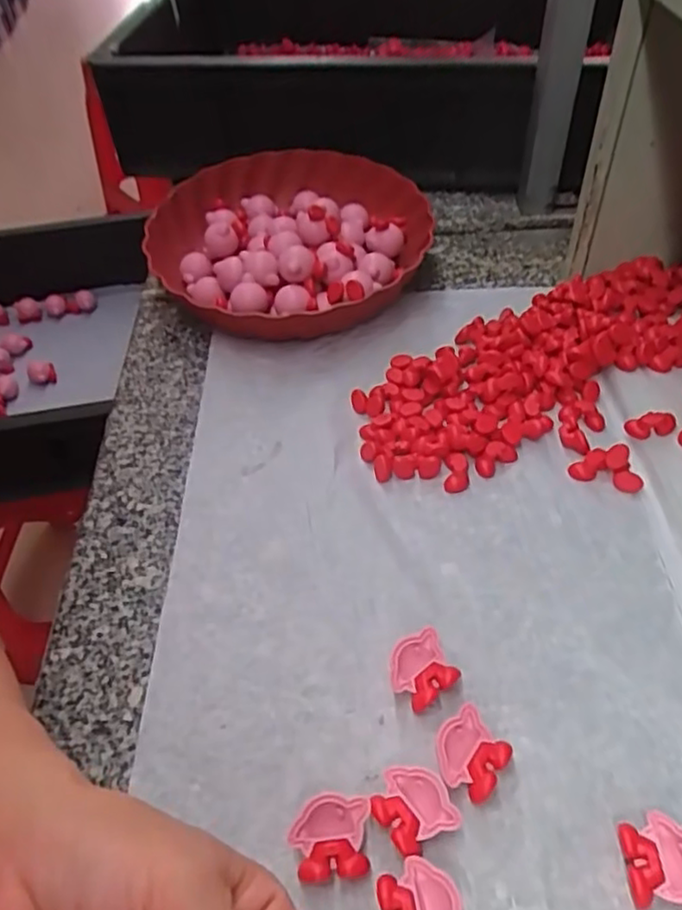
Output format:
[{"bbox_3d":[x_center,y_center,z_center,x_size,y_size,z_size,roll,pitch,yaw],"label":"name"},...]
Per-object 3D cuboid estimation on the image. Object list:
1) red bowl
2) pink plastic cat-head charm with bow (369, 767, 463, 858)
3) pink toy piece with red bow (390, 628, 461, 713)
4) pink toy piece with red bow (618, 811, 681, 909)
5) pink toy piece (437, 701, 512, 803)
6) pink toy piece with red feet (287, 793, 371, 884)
[{"bbox_3d":[-0.040,-0.192,0.587,0.218,0.063,0.231,-2,49,2],"label":"red bowl"},{"bbox_3d":[0.033,0.164,0.309,0.033,0.017,0.035,-25,52,-17],"label":"pink plastic cat-head charm with bow"},{"bbox_3d":[0.043,0.114,0.352,0.034,0.016,0.031,-32,54,-22],"label":"pink toy piece with red bow"},{"bbox_3d":[0.141,0.179,0.291,0.034,0.015,0.036,-2,49,2],"label":"pink toy piece with red bow"},{"bbox_3d":[0.063,0.146,0.323,0.033,0.017,0.036,26,56,24],"label":"pink toy piece"},{"bbox_3d":[-0.004,0.175,0.302,0.036,0.018,0.032,-7,49,-2],"label":"pink toy piece with red feet"}]

